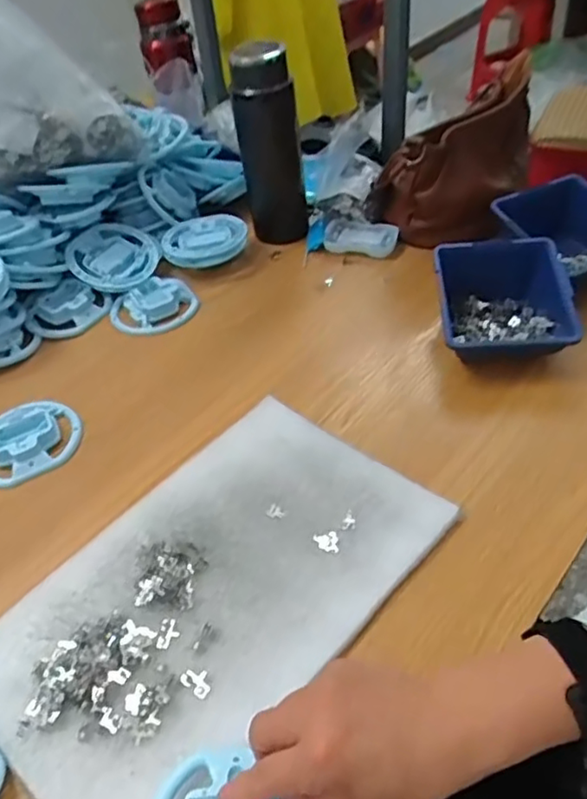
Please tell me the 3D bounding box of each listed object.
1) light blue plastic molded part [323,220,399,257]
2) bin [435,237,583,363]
[{"bbox_3d":[0.084,-0.204,0.770,0.093,0.023,0.045,13,49,19],"label":"light blue plastic molded part"},{"bbox_3d":[0.210,-0.090,0.611,0.126,0.069,0.134,-3,46,5],"label":"bin"}]

